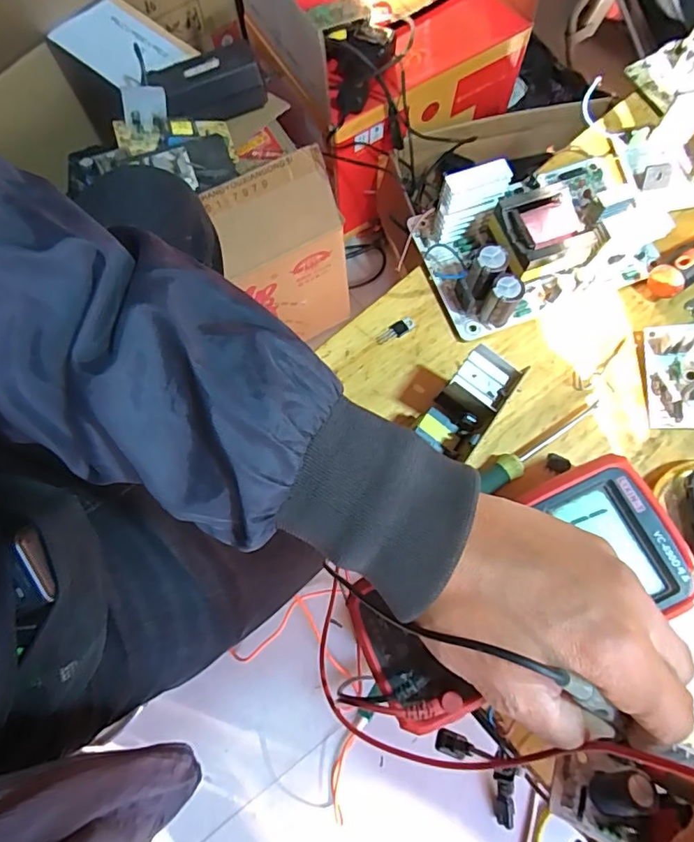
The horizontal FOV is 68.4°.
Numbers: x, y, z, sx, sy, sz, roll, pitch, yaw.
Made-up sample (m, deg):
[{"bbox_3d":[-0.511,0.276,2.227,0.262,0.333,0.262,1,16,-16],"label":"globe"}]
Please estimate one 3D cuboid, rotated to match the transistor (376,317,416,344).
[{"bbox_3d":[0.036,-0.066,0.375,0.031,0.004,0.010,-29,75,-6],"label":"transistor"}]

